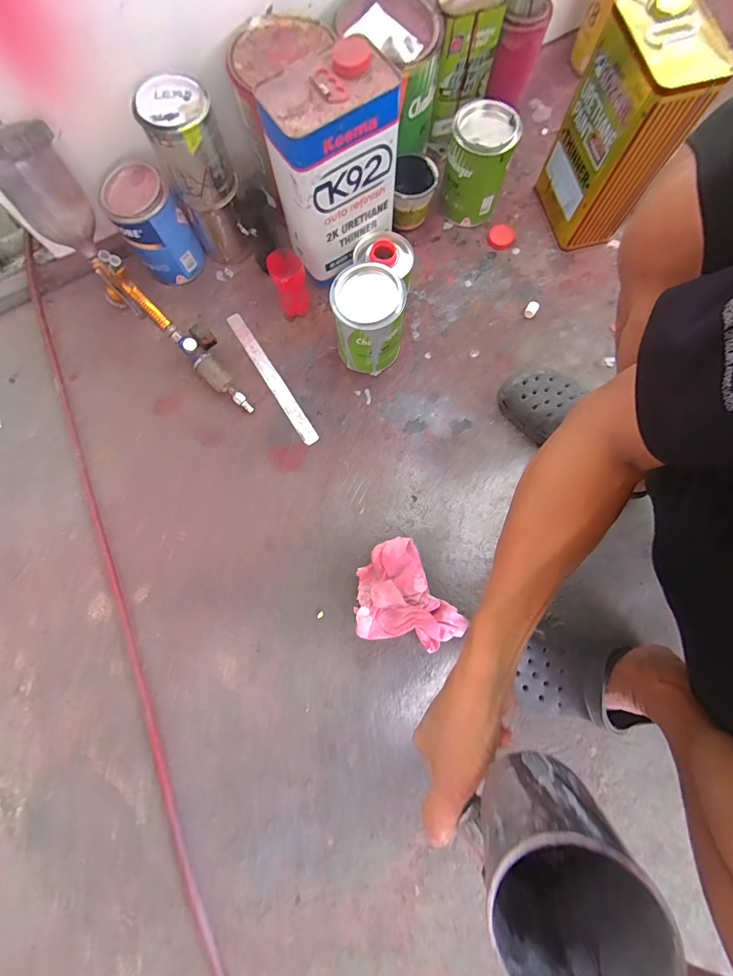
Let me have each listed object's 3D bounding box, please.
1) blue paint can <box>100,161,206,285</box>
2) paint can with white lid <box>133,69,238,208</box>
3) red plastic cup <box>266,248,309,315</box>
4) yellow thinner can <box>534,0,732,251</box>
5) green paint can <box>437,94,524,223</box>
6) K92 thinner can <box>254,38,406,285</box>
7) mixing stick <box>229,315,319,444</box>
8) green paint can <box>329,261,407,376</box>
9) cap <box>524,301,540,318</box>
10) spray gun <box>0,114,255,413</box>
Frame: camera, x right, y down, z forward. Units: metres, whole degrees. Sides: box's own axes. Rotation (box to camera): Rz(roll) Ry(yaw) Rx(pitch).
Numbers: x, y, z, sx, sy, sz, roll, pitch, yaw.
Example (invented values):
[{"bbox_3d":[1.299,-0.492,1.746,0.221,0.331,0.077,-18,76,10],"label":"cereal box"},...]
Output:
[{"bbox_3d":[-0.354,-0.435,0.625,0.099,0.135,0.097,0,78,1],"label":"blue paint can"},{"bbox_3d":[-0.257,-0.499,0.543,0.101,0.112,0.103,-23,80,-3],"label":"paint can with white lid"},{"bbox_3d":[-0.129,-0.347,0.628,0.053,0.101,0.055,0,78,1],"label":"red plastic cup"},{"bbox_3d":[0.383,-0.544,0.582,0.103,0.251,0.171,-18,78,-3],"label":"yellow thinner can"},{"bbox_3d":[0.184,-0.548,0.636,0.109,0.133,0.093,11,78,3],"label":"green paint can"},{"bbox_3d":[-0.046,-0.469,0.545,0.172,0.212,0.111,-34,81,-5],"label":"K92 thinner can"},{"bbox_3d":[-0.167,-0.196,0.647,0.028,0.004,0.285,-32,79,-5],"label":"mixing stick"},{"bbox_3d":[0.004,-0.261,0.589,0.105,0.139,0.096,4,78,2],"label":"green paint can"},{"bbox_3d":[0.295,-0.320,0.658,0.020,0.016,0.024,33,81,8],"label":"cap"},{"bbox_3d":[-0.345,-0.321,0.553,0.435,0.236,0.103,42,82,9],"label":"spray gun"}]

